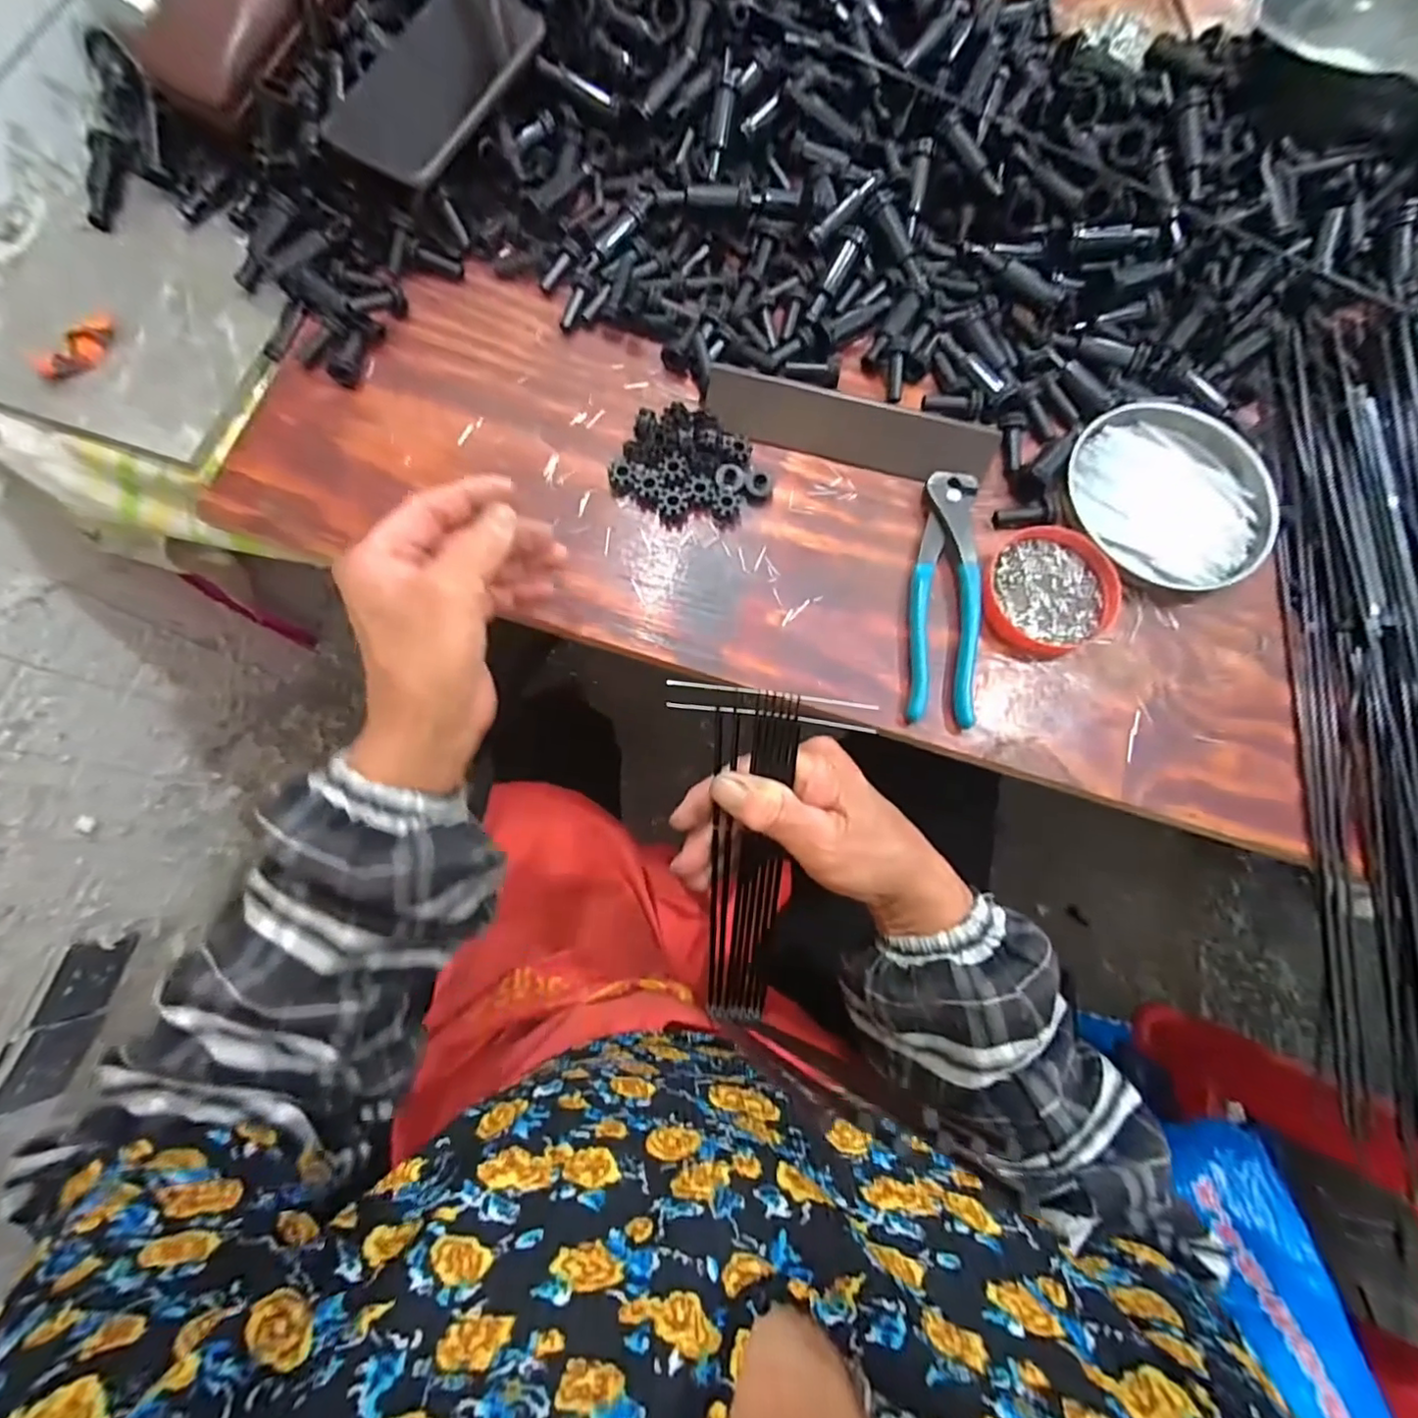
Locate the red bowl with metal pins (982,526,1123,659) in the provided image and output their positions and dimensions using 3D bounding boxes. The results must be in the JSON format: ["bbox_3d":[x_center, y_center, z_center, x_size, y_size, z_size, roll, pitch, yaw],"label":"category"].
[{"bbox_3d":[0.210,-0.075,0.380,0.080,0.013,0.080,1,76,-2],"label":"red bowl with metal pins"}]

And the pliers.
[{"bbox_3d":[0.146,-0.071,0.375,0.041,0.013,0.161,7,76,0],"label":"pliers"}]

